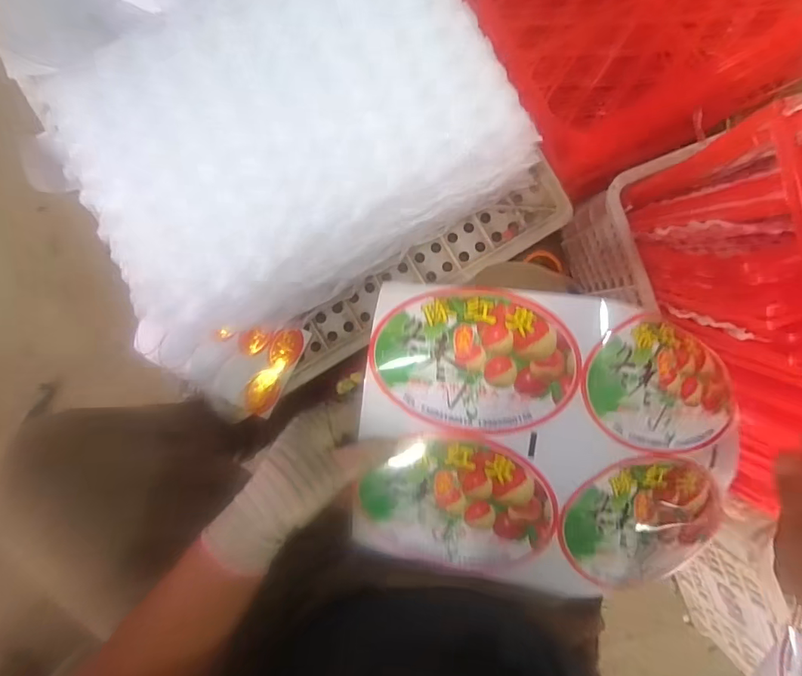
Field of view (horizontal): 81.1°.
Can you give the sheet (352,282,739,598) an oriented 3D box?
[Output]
[{"bbox_3d":[0.124,0.085,0.393,0.309,0.058,0.237,6,92,1],"label":"sheet"}]

